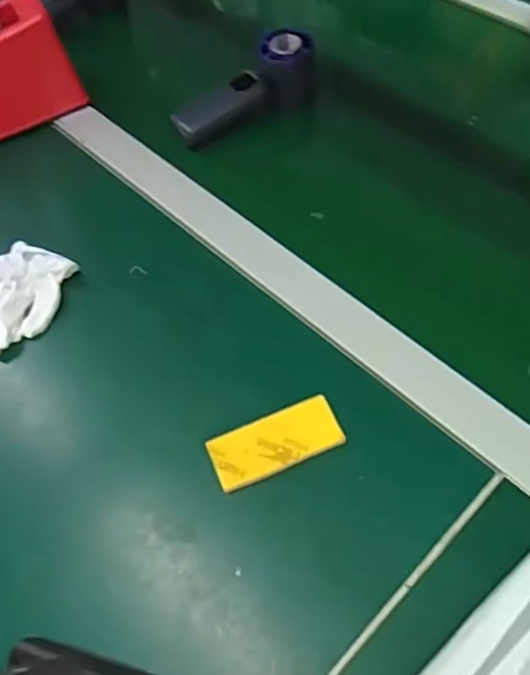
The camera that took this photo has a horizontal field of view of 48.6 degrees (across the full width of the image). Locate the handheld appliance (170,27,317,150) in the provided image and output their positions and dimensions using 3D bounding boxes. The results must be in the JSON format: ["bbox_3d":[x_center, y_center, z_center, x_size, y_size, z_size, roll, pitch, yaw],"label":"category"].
[{"bbox_3d":[-0.017,-0.236,0.575,0.155,0.059,0.061,-31,58,0],"label":"handheld appliance"}]

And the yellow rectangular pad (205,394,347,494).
[{"bbox_3d":[0.007,0.070,0.392,0.086,0.004,0.038,-22,57,-9],"label":"yellow rectangular pad"}]

